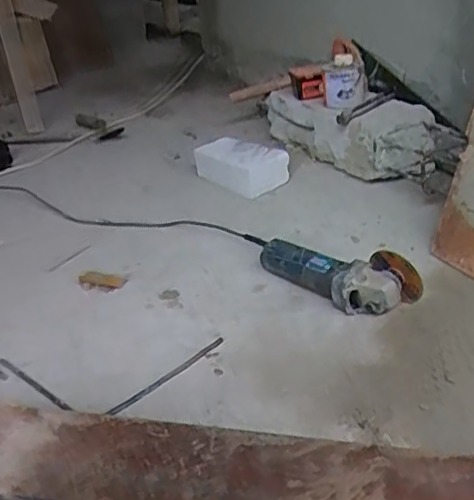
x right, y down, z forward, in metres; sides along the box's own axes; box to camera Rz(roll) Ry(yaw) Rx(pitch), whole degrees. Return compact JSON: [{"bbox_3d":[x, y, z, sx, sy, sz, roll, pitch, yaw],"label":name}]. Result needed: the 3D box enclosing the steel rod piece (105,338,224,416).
[{"bbox_3d":[-0.095,0.181,0.857,0.204,0.011,0.017,-29,36,-33],"label":"steel rod piece"}]

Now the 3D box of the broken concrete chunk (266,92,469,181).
[{"bbox_3d":[0.272,-0.289,1.448,0.177,0.158,0.614,-20,32,-21],"label":"broken concrete chunk"}]

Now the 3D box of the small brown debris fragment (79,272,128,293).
[{"bbox_3d":[-0.255,0.057,1.088,0.108,0.021,0.031,7,33,22],"label":"small brown debris fragment"}]

